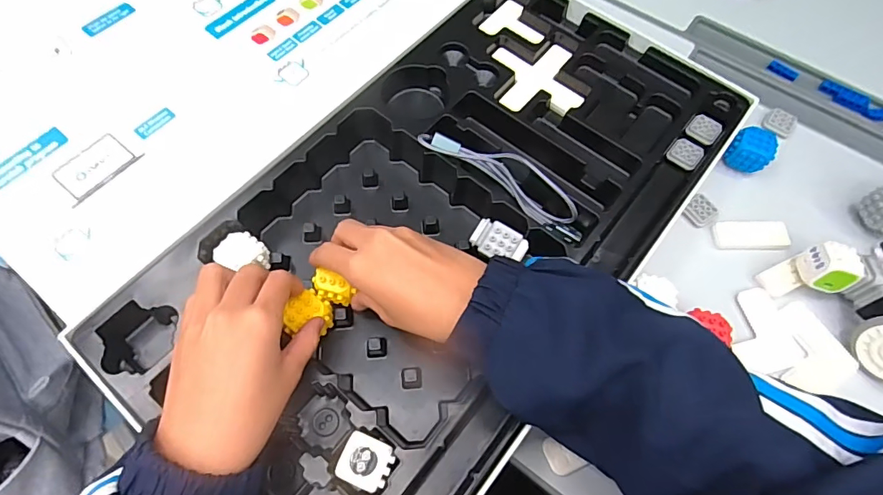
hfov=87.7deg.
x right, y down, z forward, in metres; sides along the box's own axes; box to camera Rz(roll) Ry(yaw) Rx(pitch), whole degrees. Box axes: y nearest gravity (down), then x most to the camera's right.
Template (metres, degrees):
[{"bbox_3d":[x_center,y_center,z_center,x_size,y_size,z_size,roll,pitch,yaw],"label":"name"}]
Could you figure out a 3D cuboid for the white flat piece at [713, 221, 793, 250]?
[{"bbox_3d":[0.283,-0.010,0.421,0.065,0.012,0.027,-1,65,-1],"label":"white flat piece"}]

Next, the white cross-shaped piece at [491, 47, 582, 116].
[{"bbox_3d":[0.094,-0.166,0.452,0.075,0.012,0.088,-3,66,-2],"label":"white cross-shaped piece"}]

